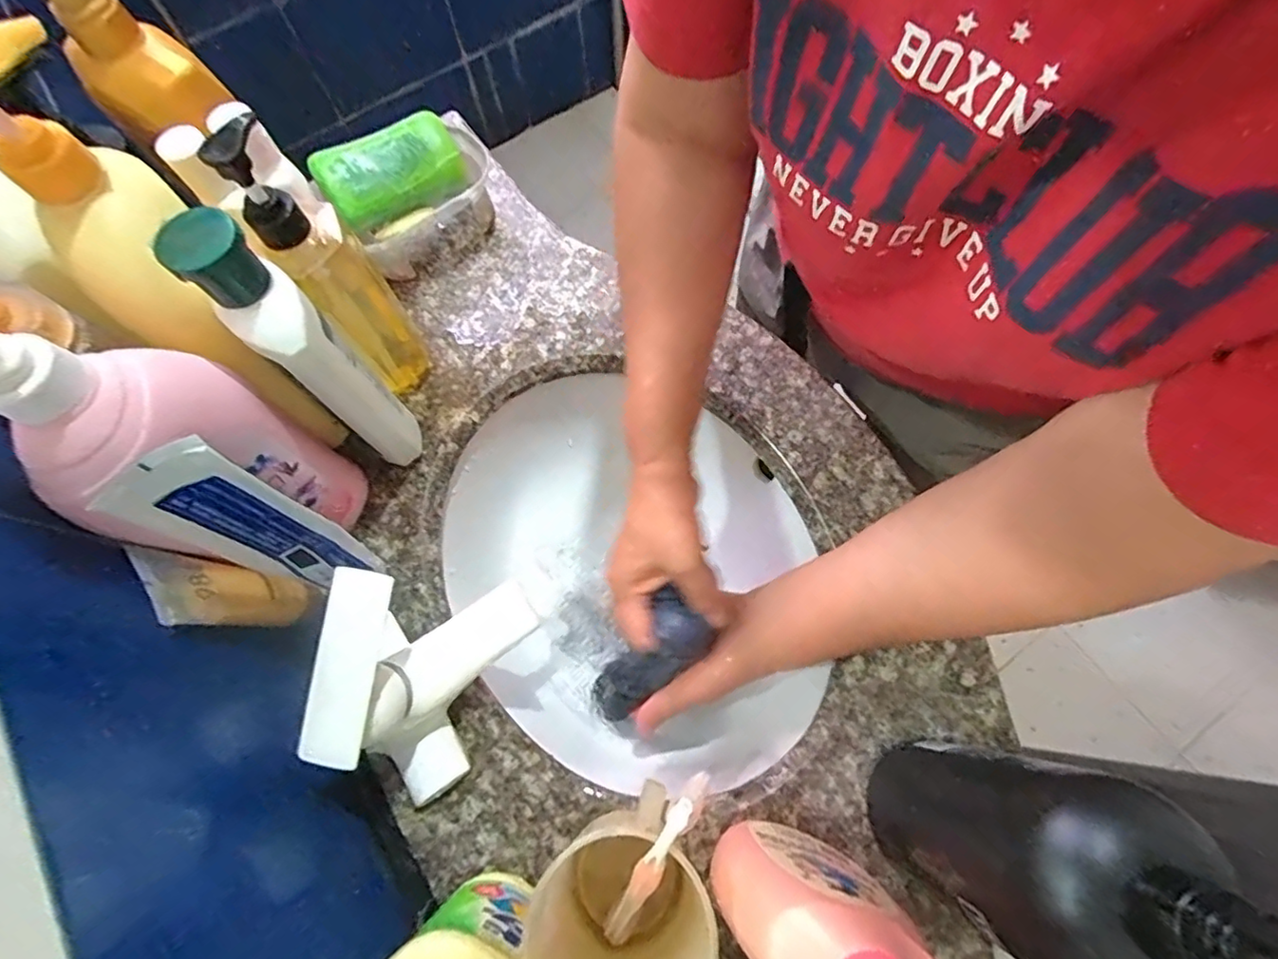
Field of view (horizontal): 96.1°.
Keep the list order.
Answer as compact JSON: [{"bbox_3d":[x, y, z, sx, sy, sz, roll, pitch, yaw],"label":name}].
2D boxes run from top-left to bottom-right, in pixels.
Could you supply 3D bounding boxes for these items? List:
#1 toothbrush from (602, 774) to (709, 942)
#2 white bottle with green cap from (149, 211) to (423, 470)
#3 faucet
[{"bbox_3d":[0.006,0.190,0.281,0.013,0.171,0.009,23,35,10],"label":"toothbrush"},{"bbox_3d":[-0.201,-0.071,0.381,0.060,0.228,0.043,40,76,15],"label":"white bottle with green cap"},{"bbox_3d":[-0.141,0.120,0.364,0.096,0.122,0.145,27,73,11],"label":"faucet"}]

